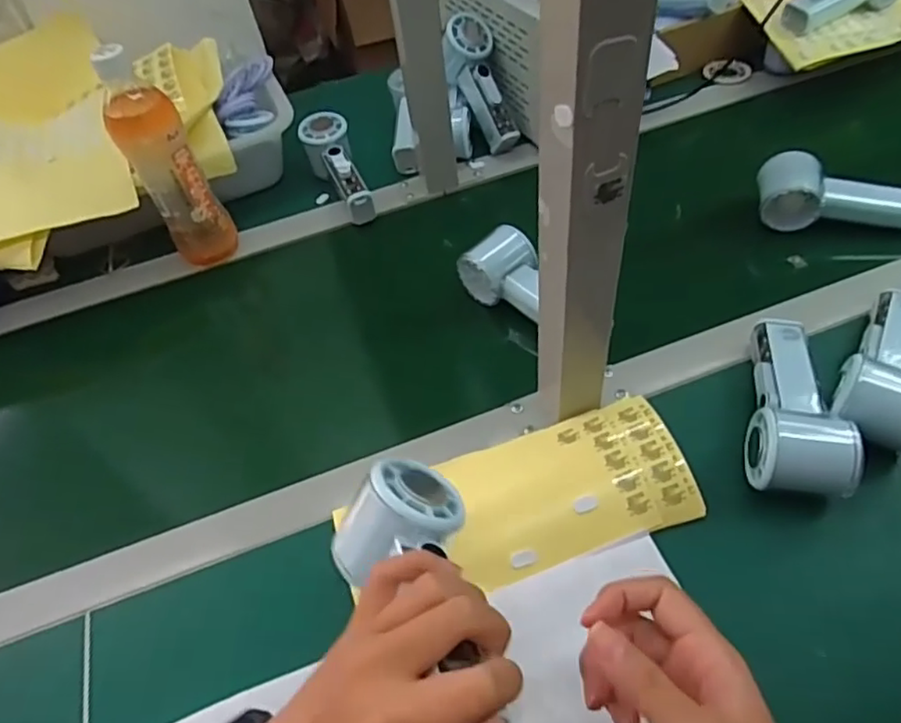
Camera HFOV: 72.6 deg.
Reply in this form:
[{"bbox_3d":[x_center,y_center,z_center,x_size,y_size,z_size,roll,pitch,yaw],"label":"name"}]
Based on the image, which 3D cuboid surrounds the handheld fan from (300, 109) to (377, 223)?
[{"bbox_3d":[-0.129,-0.221,0.716,0.055,0.059,0.156,-22,68,-11],"label":"handheld fan"}]

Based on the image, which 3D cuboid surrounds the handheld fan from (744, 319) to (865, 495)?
[{"bbox_3d":[0.254,0.029,0.460,0.064,0.053,0.155,6,52,11],"label":"handheld fan"}]

